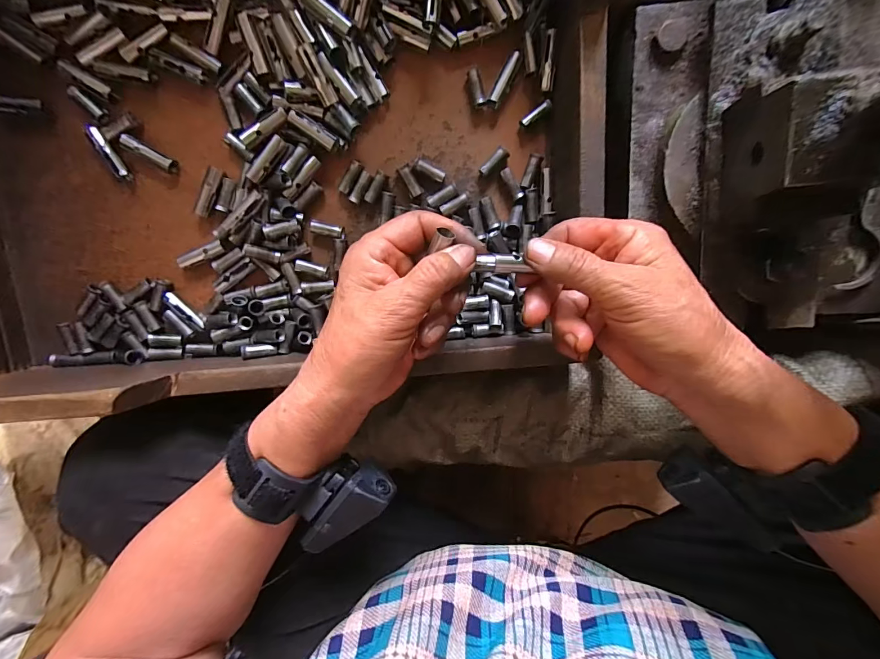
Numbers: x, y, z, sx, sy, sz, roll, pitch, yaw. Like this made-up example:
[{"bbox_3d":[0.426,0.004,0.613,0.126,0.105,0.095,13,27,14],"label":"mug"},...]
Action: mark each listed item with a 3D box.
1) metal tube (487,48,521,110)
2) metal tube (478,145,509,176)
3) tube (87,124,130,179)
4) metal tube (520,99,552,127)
[{"bbox_3d":[0.047,-0.185,0.290,0.008,0.007,0.038,27,99,0],"label":"metal tube"},{"bbox_3d":[0.041,-0.129,0.301,0.025,0.007,0.010,-37,94,8],"label":"metal tube"},{"bbox_3d":[-0.245,-0.132,0.292,0.007,0.009,0.041,-29,95,8],"label":"tube"},{"bbox_3d":[0.072,-0.163,0.295,0.026,0.007,0.007,-38,94,8],"label":"metal tube"}]

